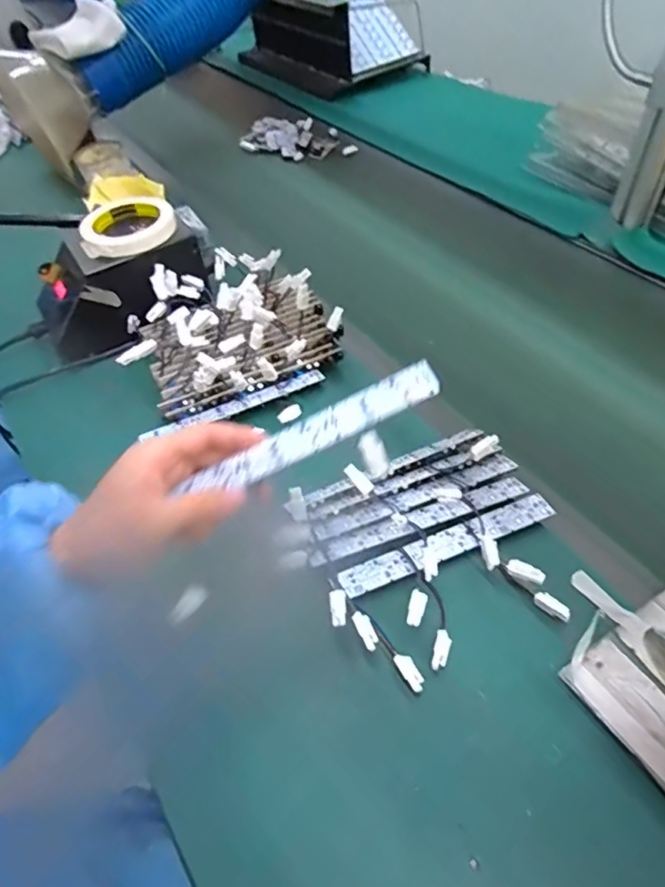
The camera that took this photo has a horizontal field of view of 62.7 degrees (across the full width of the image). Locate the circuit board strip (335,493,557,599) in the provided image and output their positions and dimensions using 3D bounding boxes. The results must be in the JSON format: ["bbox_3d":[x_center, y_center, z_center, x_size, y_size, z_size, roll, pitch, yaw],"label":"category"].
[{"bbox_3d":[0.094,0.080,0.437,0.184,0.005,0.024,-19,51,-12],"label":"circuit board strip"}]

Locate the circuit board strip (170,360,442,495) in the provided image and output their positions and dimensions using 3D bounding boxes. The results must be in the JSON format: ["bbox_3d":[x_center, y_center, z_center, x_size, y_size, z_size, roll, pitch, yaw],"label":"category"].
[{"bbox_3d":[-0.015,-0.005,0.351,0.173,0.004,0.028,-25,62,7],"label":"circuit board strip"}]

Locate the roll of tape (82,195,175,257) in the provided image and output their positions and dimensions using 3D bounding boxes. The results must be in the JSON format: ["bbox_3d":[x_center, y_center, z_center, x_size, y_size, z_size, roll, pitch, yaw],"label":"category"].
[{"bbox_3d":[-0.233,-0.246,0.610,0.102,0.019,0.098,-2,50,2],"label":"roll of tape"}]

